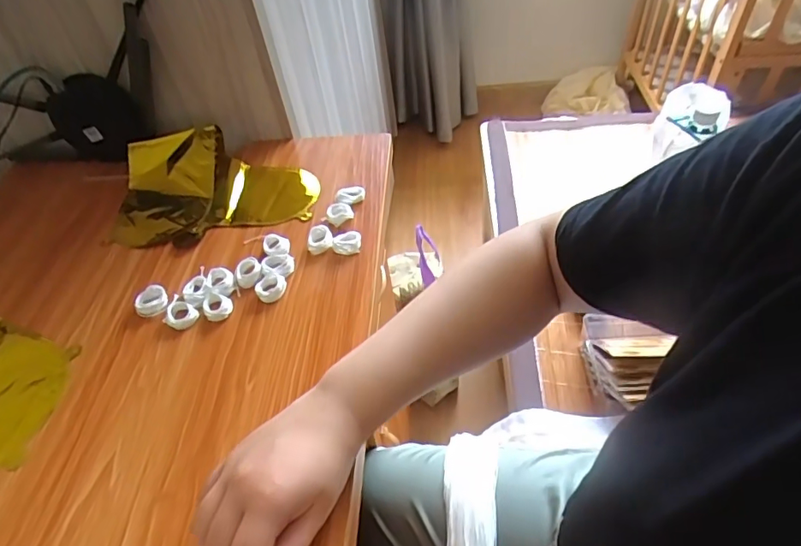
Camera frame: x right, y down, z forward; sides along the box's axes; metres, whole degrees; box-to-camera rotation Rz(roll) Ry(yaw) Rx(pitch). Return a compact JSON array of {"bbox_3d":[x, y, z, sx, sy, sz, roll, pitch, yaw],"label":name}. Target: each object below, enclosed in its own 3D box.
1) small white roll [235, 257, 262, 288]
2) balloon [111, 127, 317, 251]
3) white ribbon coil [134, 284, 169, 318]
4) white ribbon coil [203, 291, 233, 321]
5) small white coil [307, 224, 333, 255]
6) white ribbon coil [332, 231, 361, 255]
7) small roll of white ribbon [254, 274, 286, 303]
[{"bbox_3d":[-0.158,-0.002,0.532,0.027,0.012,0.032,-18,47,-10],"label":"small white roll"},{"bbox_3d":[-0.232,-0.119,0.636,0.240,0.035,0.183,-10,46,-2],"label":"balloon"},{"bbox_3d":[-0.250,0.029,0.516,0.032,0.013,0.030,-4,47,4],"label":"white ribbon coil"},{"bbox_3d":[-0.181,0.031,0.506,0.028,0.006,0.034,-20,48,-12],"label":"white ribbon coil"},{"bbox_3d":[-0.087,-0.038,0.557,0.027,0.012,0.033,-13,47,-5],"label":"small white coil"},{"bbox_3d":[-0.057,-0.032,0.549,0.031,0.012,0.025,-11,47,-3],"label":"white ribbon coil"},{"bbox_3d":[-0.131,0.014,0.516,0.031,0.008,0.032,-4,47,4],"label":"small roll of white ribbon"}]

